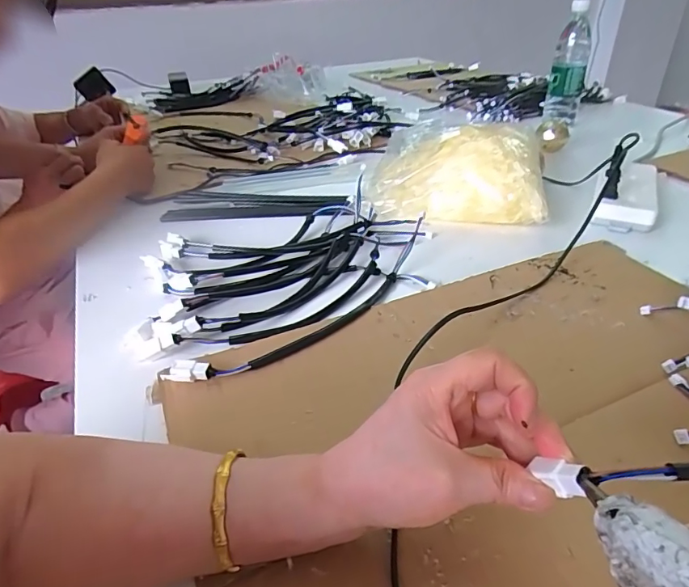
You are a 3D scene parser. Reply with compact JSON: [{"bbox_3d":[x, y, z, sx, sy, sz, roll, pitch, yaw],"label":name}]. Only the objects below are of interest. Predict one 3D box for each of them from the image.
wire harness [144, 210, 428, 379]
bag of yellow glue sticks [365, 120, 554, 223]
[{"bbox_3d":[-0.037,0.029,0.433,0.251,0.019,0.042,-24,39,-28],"label":"wire harness"},{"bbox_3d":[0.150,-0.171,0.650,0.229,0.088,0.155,4,34,10],"label":"bag of yellow glue sticks"}]

